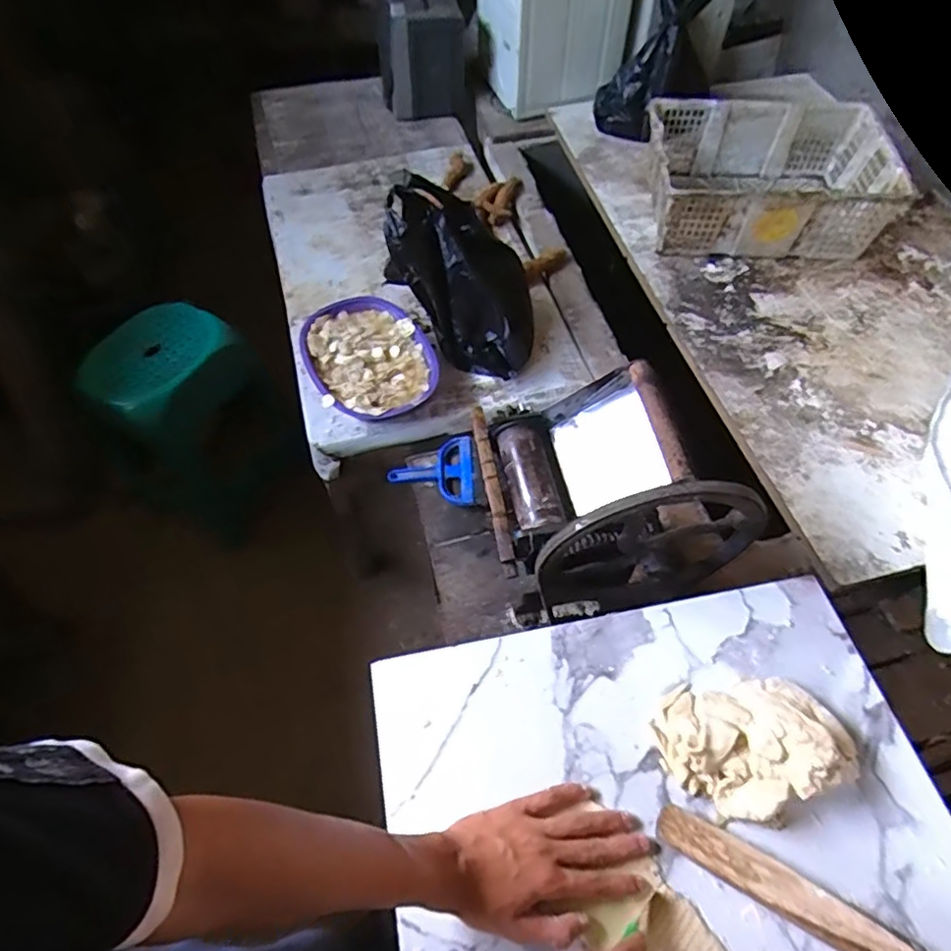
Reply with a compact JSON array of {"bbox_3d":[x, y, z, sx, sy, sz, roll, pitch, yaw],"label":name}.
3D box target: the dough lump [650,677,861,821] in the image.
[{"bbox_3d":[0.256,0.241,0.564,0.160,0.052,0.124,-16,59,-9],"label":"dough lump"}]

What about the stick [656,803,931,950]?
[{"bbox_3d":[0.294,0.359,0.487,0.301,0.034,0.037,26,62,17],"label":"stick"}]

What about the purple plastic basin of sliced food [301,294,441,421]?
[{"bbox_3d":[-0.199,-0.220,1.147,0.215,0.060,0.292,-26,61,-14],"label":"purple plastic basin of sliced food"}]

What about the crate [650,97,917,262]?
[{"bbox_3d":[0.615,-0.644,1.324,0.469,0.151,0.356,0,58,1],"label":"crate"}]

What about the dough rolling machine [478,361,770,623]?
[{"bbox_3d":[0.160,0.015,0.751,0.295,0.254,0.238,-5,58,-2],"label":"dough rolling machine"}]

